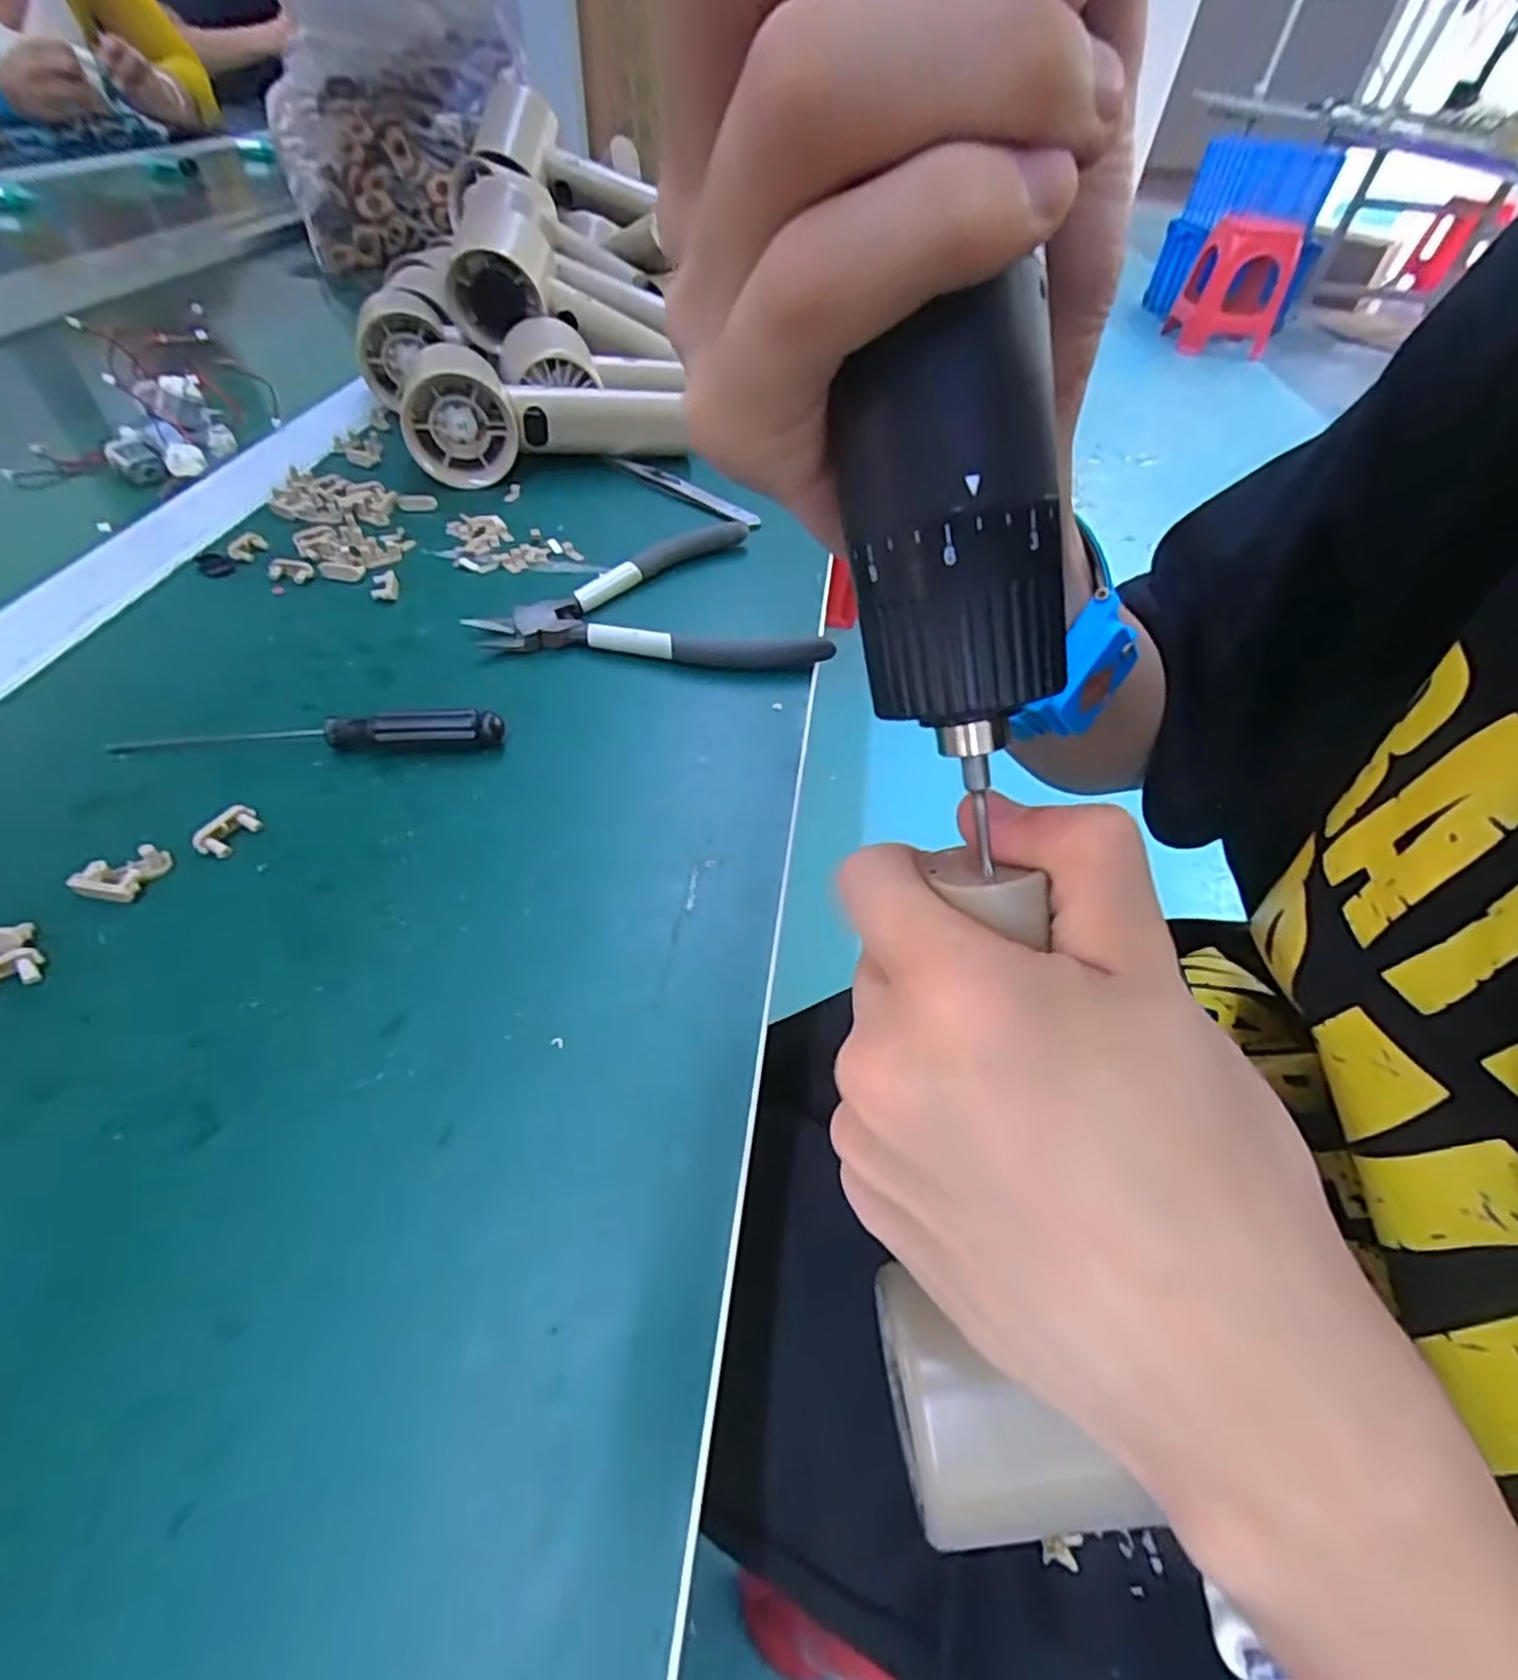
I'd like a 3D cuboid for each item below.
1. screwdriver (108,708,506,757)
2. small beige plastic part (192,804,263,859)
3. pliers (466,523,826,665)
[{"bbox_3d":[-0.161,-0.039,0.264,0.131,0.013,0.012,0,50,-5],"label":"screwdriver"},{"bbox_3d":[-0.171,-0.003,0.235,0.009,0.007,0.019,25,52,15],"label":"small beige plastic part"},{"bbox_3d":[-0.040,-0.121,0.346,0.150,0.012,0.125,9,50,2],"label":"pliers"}]

